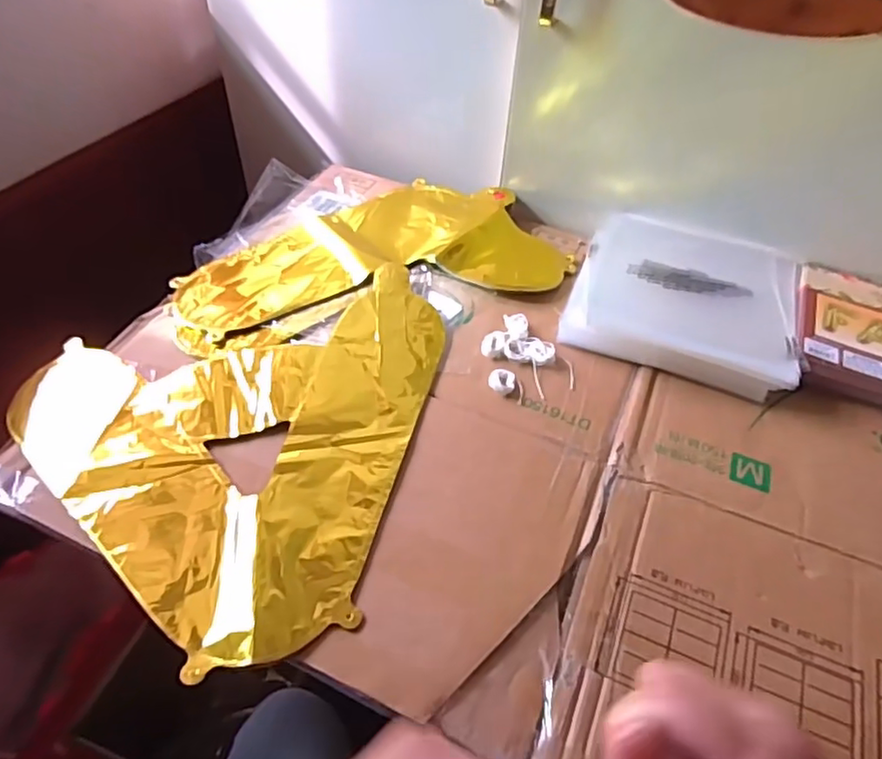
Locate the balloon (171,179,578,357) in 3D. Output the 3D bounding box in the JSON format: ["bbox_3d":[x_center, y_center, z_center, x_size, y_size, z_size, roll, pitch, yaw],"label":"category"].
[{"bbox_3d":[-0.080,-0.142,0.700,0.416,0.022,0.199,-14,50,-15],"label":"balloon"}]

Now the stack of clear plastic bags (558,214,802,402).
[{"bbox_3d":[0.259,-0.087,0.665,0.218,0.031,0.209,19,50,13],"label":"stack of clear plastic bags"}]

